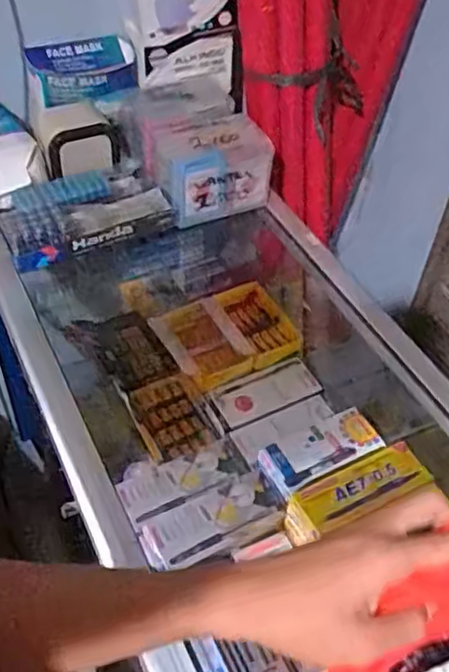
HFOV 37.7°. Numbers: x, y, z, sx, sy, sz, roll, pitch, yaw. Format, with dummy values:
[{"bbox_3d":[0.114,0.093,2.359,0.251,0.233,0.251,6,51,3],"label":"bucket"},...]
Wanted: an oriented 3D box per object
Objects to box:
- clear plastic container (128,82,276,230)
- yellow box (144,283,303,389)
[{"bbox_3d":[-0.034,-0.226,0.811,0.133,0.096,0.165,-19,52,-17],"label":"clear plastic container"},{"bbox_3d":[0.004,-0.001,0.912,0.176,0.048,0.136,-19,52,-17],"label":"yellow box"}]

